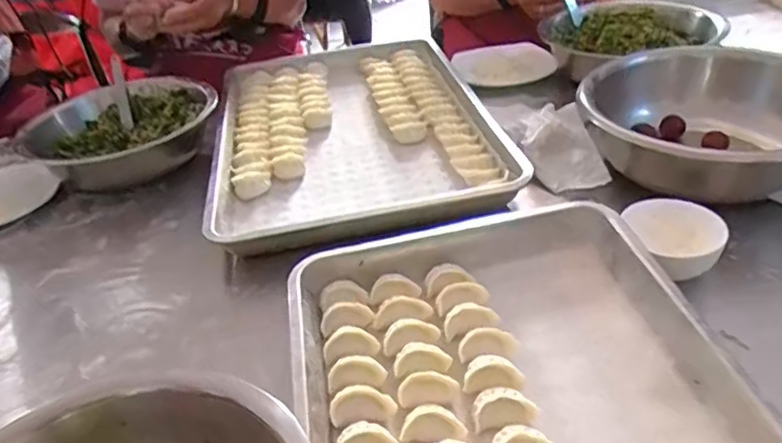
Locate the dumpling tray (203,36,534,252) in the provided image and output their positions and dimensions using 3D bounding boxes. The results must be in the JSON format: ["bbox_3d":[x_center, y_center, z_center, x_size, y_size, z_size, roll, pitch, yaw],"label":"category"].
[{"bbox_3d":[-0.063,-0.158,0.926,0.386,0.040,0.559,-11,37,-4],"label":"dumpling tray"}]

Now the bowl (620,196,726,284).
[{"bbox_3d":[0.287,0.022,0.612,0.079,0.053,0.089,-10,35,-4],"label":"bowl"}]

